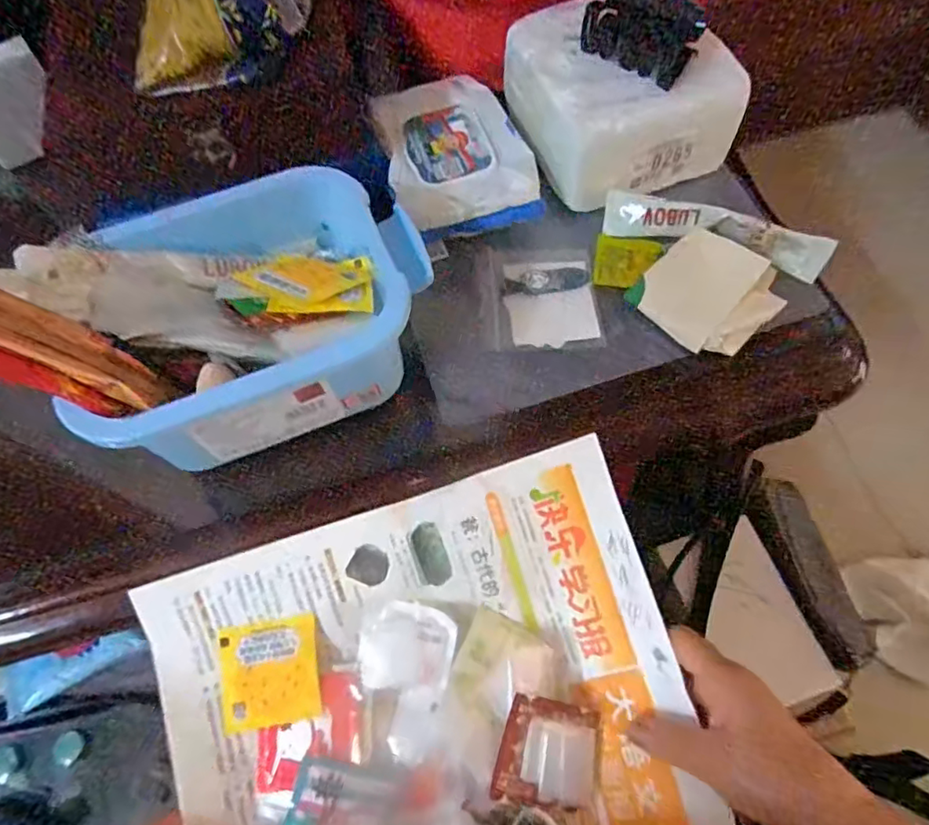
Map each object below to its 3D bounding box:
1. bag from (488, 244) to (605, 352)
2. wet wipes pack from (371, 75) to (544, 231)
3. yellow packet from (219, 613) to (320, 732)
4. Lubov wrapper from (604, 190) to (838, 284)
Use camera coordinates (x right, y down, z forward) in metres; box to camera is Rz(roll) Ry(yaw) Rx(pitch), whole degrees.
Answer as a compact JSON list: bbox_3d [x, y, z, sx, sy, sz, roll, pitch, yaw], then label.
[{"bbox_3d":[0.060,-0.087,0.434,0.076,0.009,0.088,-3,65,1],"label":"bag"},{"bbox_3d":[-0.009,-0.208,0.470,0.107,0.032,0.159,-17,66,-5],"label":"wet wipes pack"},{"bbox_3d":[-0.127,0.171,0.383,0.063,0.004,0.064,-9,75,1],"label":"yellow packet"},{"bbox_3d":[0.185,-0.135,0.438,0.160,0.028,0.028,22,68,12],"label":"Lubov wrapper"}]

